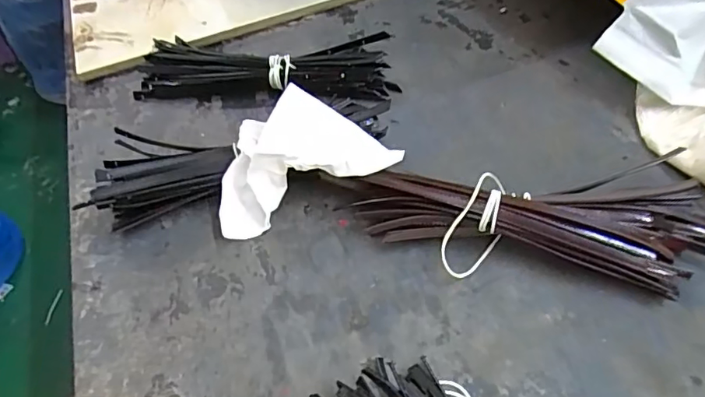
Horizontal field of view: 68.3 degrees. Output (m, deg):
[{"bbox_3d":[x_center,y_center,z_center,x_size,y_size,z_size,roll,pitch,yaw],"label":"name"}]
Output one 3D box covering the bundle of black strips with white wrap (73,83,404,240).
[{"bbox_3d":[-0.086,-0.029,0.410,0.238,0.077,0.088,-14,51,-5],"label":"bundle of black strips with white wrap"}]

